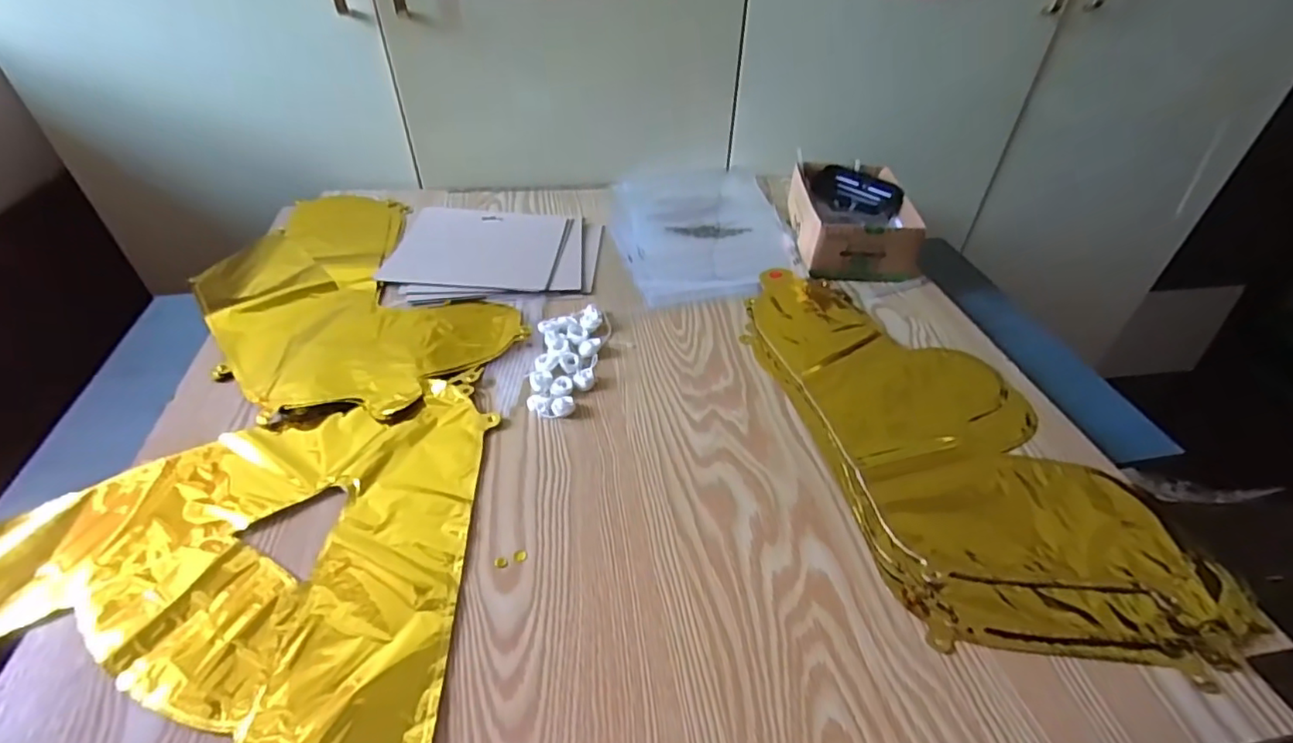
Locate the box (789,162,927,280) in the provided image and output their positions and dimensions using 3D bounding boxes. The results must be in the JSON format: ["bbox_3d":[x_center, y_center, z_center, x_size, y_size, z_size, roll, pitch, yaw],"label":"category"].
[{"bbox_3d":[0.256,-0.194,0.733,0.136,0.065,0.195,0,41,-3],"label":"box"}]

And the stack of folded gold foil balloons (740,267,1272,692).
[{"bbox_3d":[0.250,0.041,0.521,0.225,0.011,0.447,-8,42,-11],"label":"stack of folded gold foil balloons"}]

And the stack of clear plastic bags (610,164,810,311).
[{"bbox_3d":[0.075,-0.202,0.798,0.231,0.012,0.346,-3,41,-6],"label":"stack of clear plastic bags"}]

